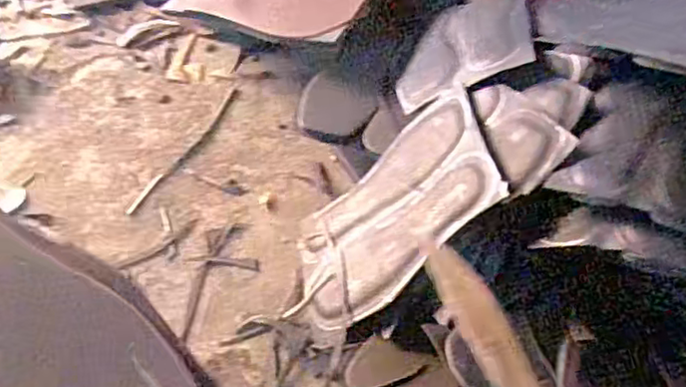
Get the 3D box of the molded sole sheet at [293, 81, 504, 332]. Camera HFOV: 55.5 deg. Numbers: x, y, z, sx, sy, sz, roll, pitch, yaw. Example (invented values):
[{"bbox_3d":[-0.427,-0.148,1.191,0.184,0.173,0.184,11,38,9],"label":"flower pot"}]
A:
[{"bbox_3d":[0.050,0.020,0.681,0.257,0.014,0.165,-45,39,19],"label":"molded sole sheet"}]

